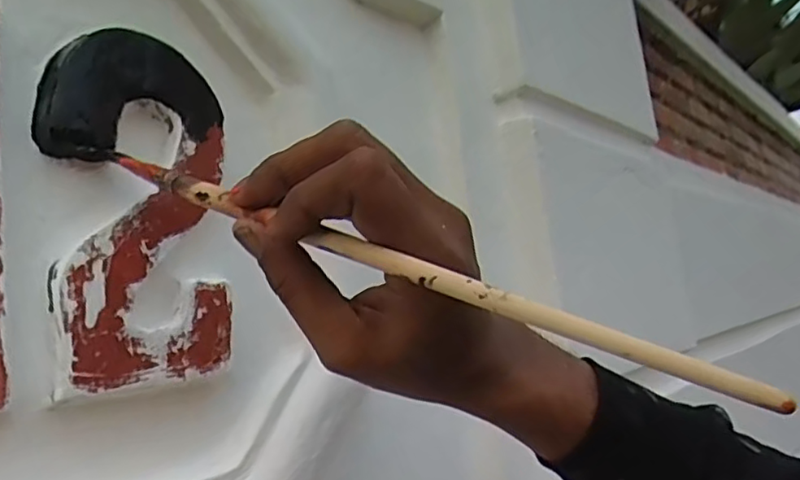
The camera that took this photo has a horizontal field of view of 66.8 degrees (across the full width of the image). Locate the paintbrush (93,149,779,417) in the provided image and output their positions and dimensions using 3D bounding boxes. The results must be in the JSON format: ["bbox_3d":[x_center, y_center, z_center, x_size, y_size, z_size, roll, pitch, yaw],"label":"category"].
[{"bbox_3d":[-0.023,0.001,0.226,0.292,0.010,0.005,18,7,34],"label":"paintbrush"}]

